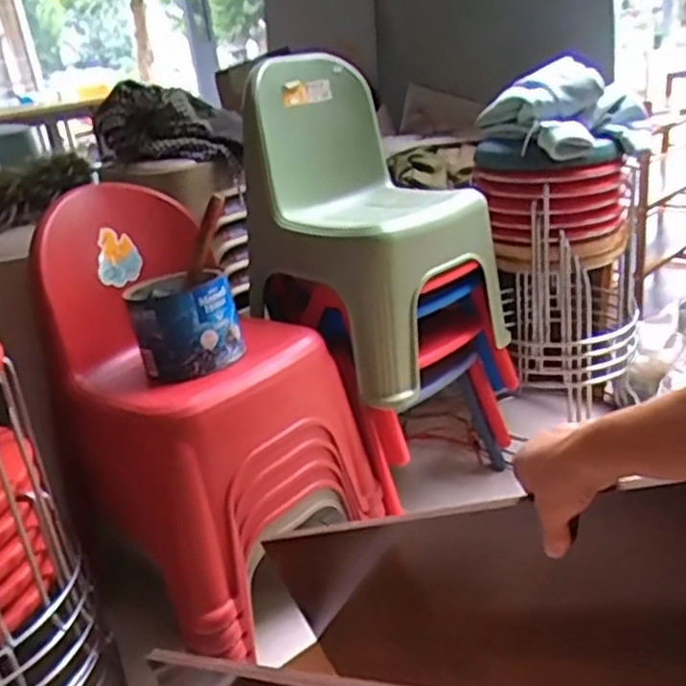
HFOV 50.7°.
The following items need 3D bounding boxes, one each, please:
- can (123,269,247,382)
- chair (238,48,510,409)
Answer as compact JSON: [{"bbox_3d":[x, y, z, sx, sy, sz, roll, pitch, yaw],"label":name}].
[{"bbox_3d":[-0.232,-0.027,1.095,0.157,0.125,0.123,-13,24,-13],"label":"can"},{"bbox_3d":[0.017,-0.234,1.312,0.332,0.495,0.467,-25,29,-36],"label":"chair"}]

